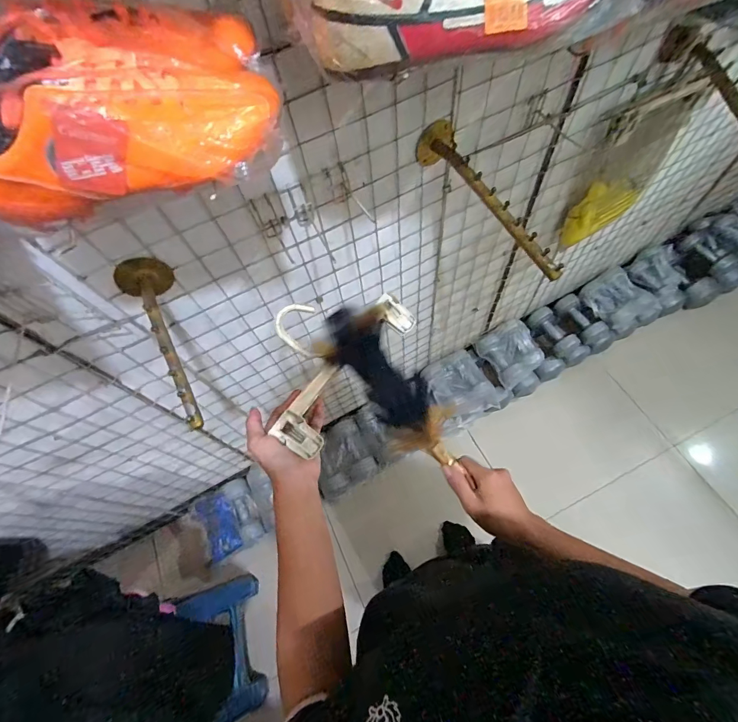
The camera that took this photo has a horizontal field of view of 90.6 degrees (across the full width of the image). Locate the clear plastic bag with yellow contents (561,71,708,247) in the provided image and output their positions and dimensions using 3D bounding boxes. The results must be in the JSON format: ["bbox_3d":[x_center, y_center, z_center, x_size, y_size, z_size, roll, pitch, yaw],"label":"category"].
[{"bbox_3d":[0.609,-0.459,0.851,0.280,0.334,0.069,-28,66,-10],"label":"clear plastic bag with yellow contents"}]

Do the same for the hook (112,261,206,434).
[{"bbox_3d":[-0.270,-0.033,0.497,0.069,0.063,0.247,-30,66,-11],"label":"hook"}]

